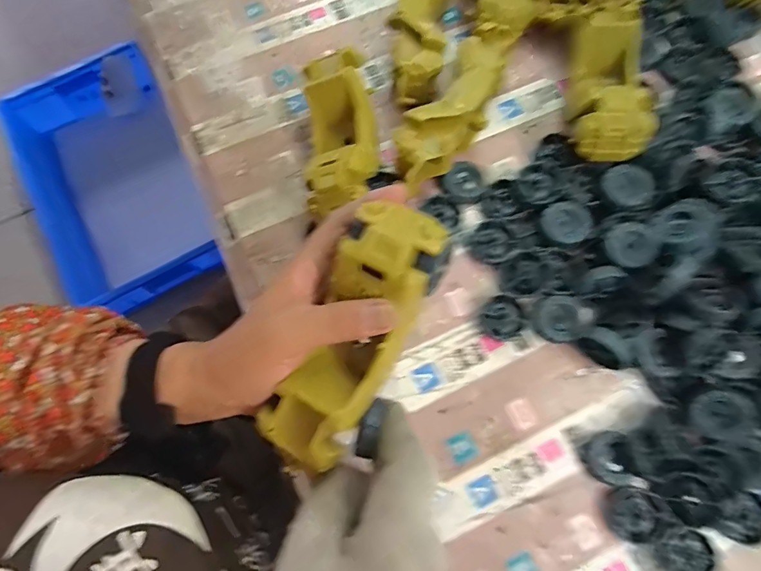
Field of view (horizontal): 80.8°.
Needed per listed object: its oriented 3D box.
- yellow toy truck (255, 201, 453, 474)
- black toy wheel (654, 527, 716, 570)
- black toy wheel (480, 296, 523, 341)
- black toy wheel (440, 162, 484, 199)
[{"bbox_3d":[-0.018,0.033,0.269,0.059,0.042,0.173,29,96,8],"label":"yellow toy truck"},{"bbox_3d":[0.221,0.196,0.327,0.038,0.011,0.035,0,75,1],"label":"black toy wheel"},{"bbox_3d":[0.101,0.028,0.373,0.031,0.013,0.035,1,75,1],"label":"black toy wheel"},{"bbox_3d":[0.073,-0.093,0.408,0.036,0.012,0.034,0,75,1],"label":"black toy wheel"}]

